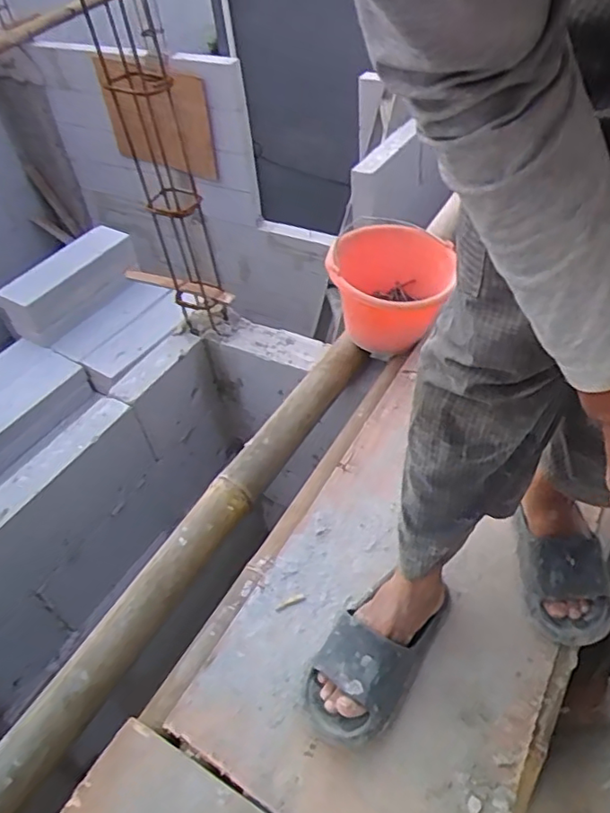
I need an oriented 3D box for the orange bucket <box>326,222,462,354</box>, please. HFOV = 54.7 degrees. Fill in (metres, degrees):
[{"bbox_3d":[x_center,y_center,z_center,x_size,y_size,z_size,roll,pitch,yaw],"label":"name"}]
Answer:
[{"bbox_3d":[0.156,-0.219,1.101,0.207,0.161,0.229,8,49,14],"label":"orange bucket"}]

